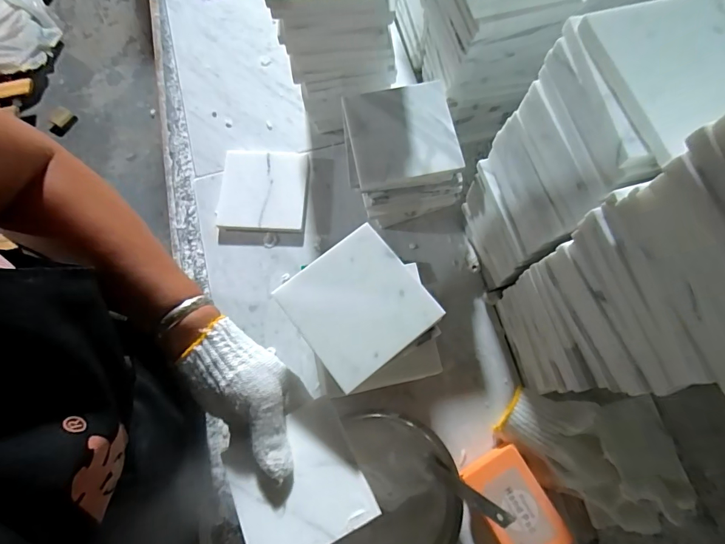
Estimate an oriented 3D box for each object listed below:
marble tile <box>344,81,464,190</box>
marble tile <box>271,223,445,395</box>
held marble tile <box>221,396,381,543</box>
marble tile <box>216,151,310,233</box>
[{"bbox_3d":[0.038,-0.136,0.406,0.098,0.015,0.099,-12,76,-2],"label":"marble tile"},{"bbox_3d":[-0.004,0.026,0.334,0.100,0.006,0.100,-37,78,-8],"label":"marble tile"},{"bbox_3d":[-0.054,0.165,0.331,0.099,0.011,0.106,-28,60,-6],"label":"held marble tile"},{"bbox_3d":[-0.120,-0.099,0.500,0.103,0.012,0.103,4,76,2],"label":"marble tile"}]

